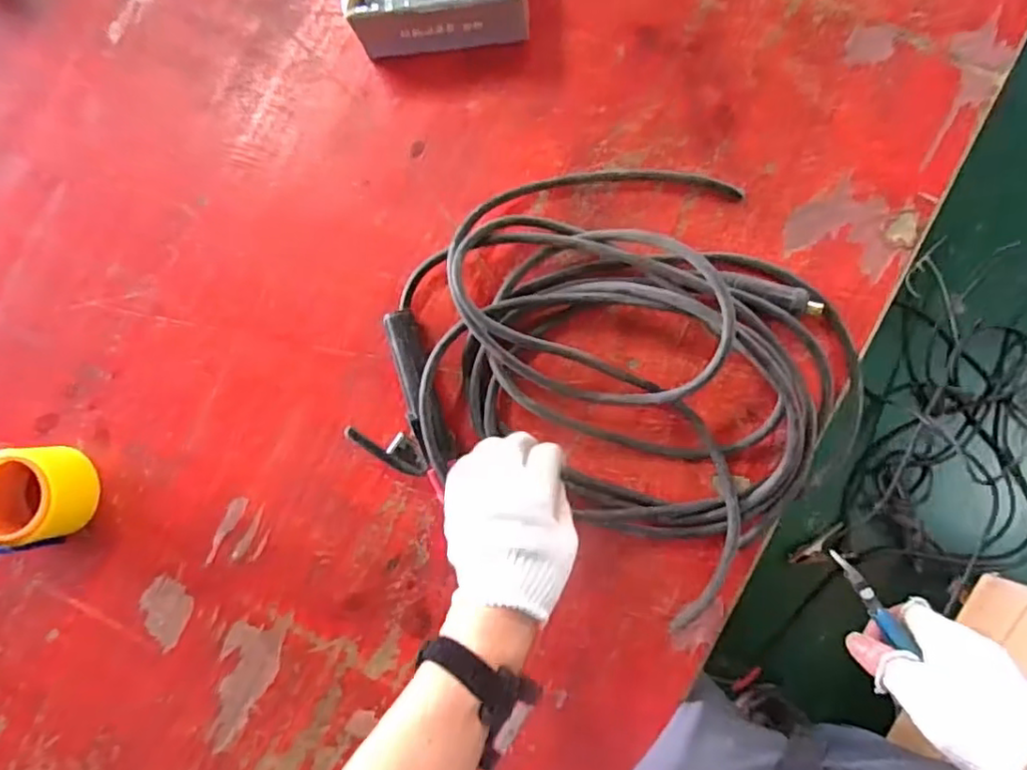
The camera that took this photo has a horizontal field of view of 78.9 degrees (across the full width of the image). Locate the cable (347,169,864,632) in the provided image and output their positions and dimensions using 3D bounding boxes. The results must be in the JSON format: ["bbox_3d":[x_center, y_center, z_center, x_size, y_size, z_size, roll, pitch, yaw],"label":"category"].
[{"bbox_3d":[0.095,-0.025,0.569,0.411,0.067,0.354,27,91,7],"label":"cable"}]

